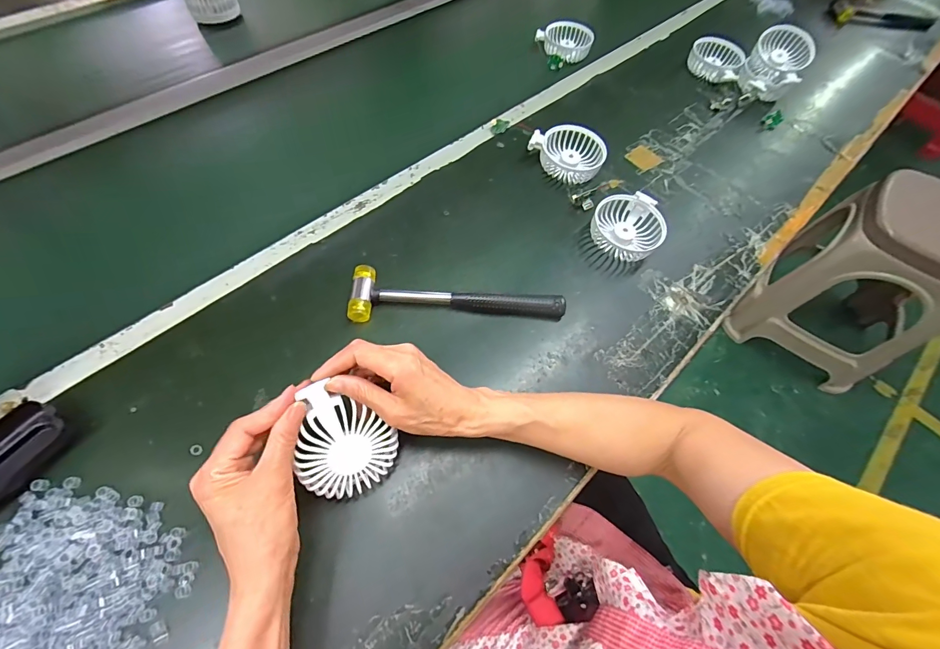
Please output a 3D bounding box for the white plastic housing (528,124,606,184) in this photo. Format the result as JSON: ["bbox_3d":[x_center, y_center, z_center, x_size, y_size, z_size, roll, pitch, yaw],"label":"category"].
[{"bbox_3d":[0.141,-0.246,0.572,0.086,0.036,0.095,-32,68,-18],"label":"white plastic housing"}]

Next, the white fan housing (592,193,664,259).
[{"bbox_3d":[0.202,-0.127,0.512,0.086,0.035,0.087,2,62,-3],"label":"white fan housing"}]

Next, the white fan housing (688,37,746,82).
[{"bbox_3d":[0.445,-0.479,0.722,0.093,0.038,0.079,28,64,11],"label":"white fan housing"}]

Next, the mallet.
[{"bbox_3d":[-0.012,-0.028,0.451,0.238,0.028,0.061,2,62,-3],"label":"mallet"}]

